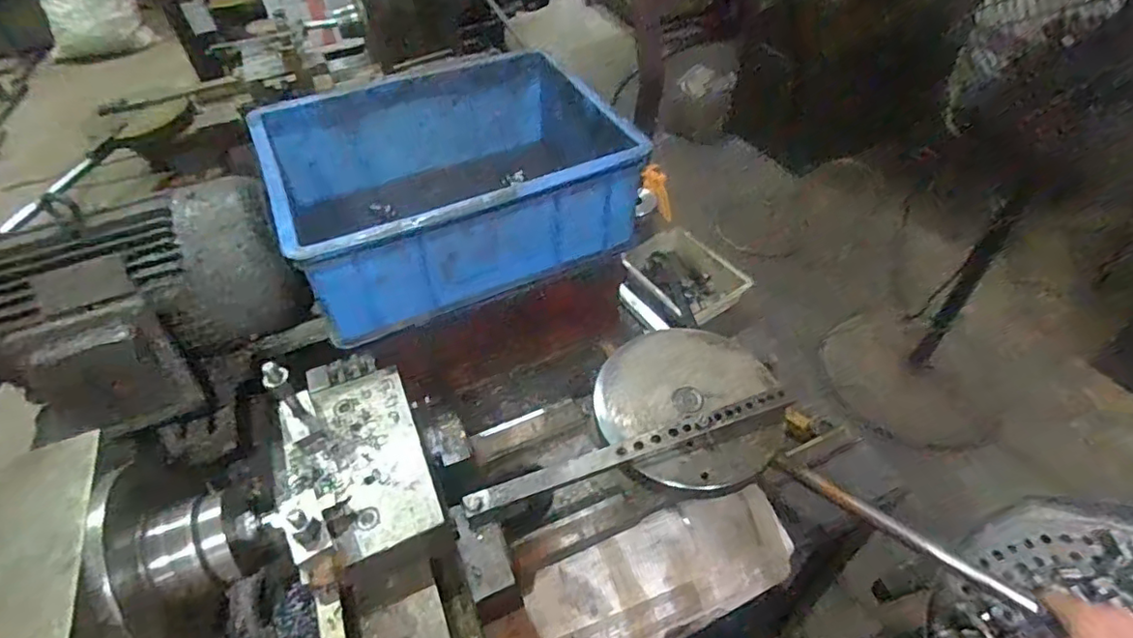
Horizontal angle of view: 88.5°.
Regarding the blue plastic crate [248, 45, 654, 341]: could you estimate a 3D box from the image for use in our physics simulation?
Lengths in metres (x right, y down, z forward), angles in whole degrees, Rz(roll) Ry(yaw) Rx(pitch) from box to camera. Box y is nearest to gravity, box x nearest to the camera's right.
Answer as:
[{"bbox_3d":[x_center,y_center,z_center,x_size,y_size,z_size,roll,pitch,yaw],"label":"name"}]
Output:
[{"bbox_3d":[-0.140,-0.175,0.731,0.395,0.152,0.303,-23,49,-15],"label":"blue plastic crate"}]

